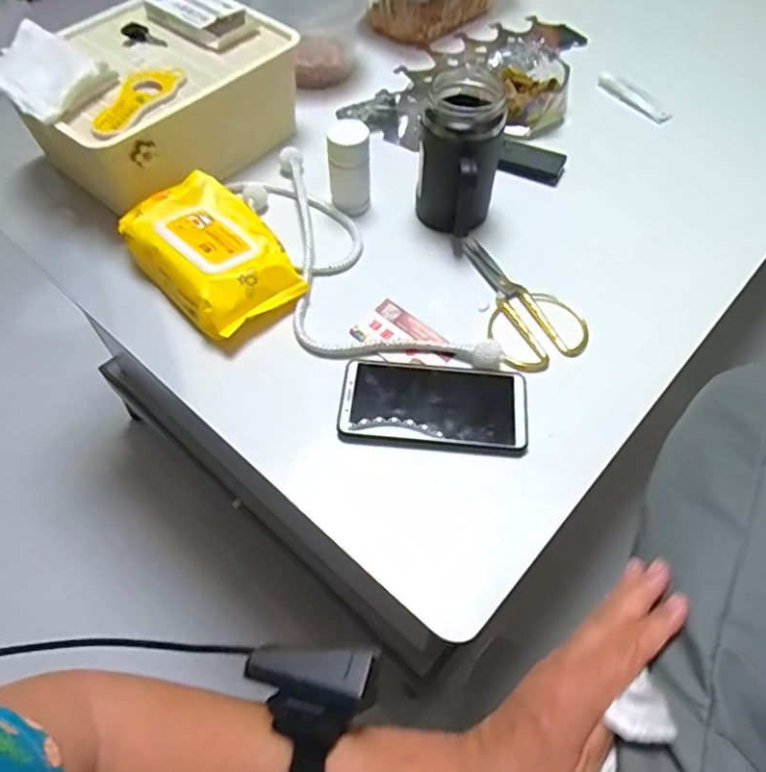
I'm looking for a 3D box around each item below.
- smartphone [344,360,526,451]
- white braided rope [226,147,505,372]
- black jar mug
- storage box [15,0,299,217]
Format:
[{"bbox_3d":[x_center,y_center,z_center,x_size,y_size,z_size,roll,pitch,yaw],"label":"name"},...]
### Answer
[{"bbox_3d":[0.043,0.014,0.501,0.152,0.010,0.076,6,58,3],"label":"smartphone"},{"bbox_3d":[-0.050,-0.113,0.571,0.132,0.021,0.350,-31,63,-19],"label":"white braided rope"},{"bbox_3d":[0.073,-0.217,0.567,0.072,0.145,0.090,10,58,5],"label":"black jar mug"},{"bbox_3d":[-0.241,-0.318,0.644,0.197,0.114,0.244,37,64,20],"label":"storage box"}]

